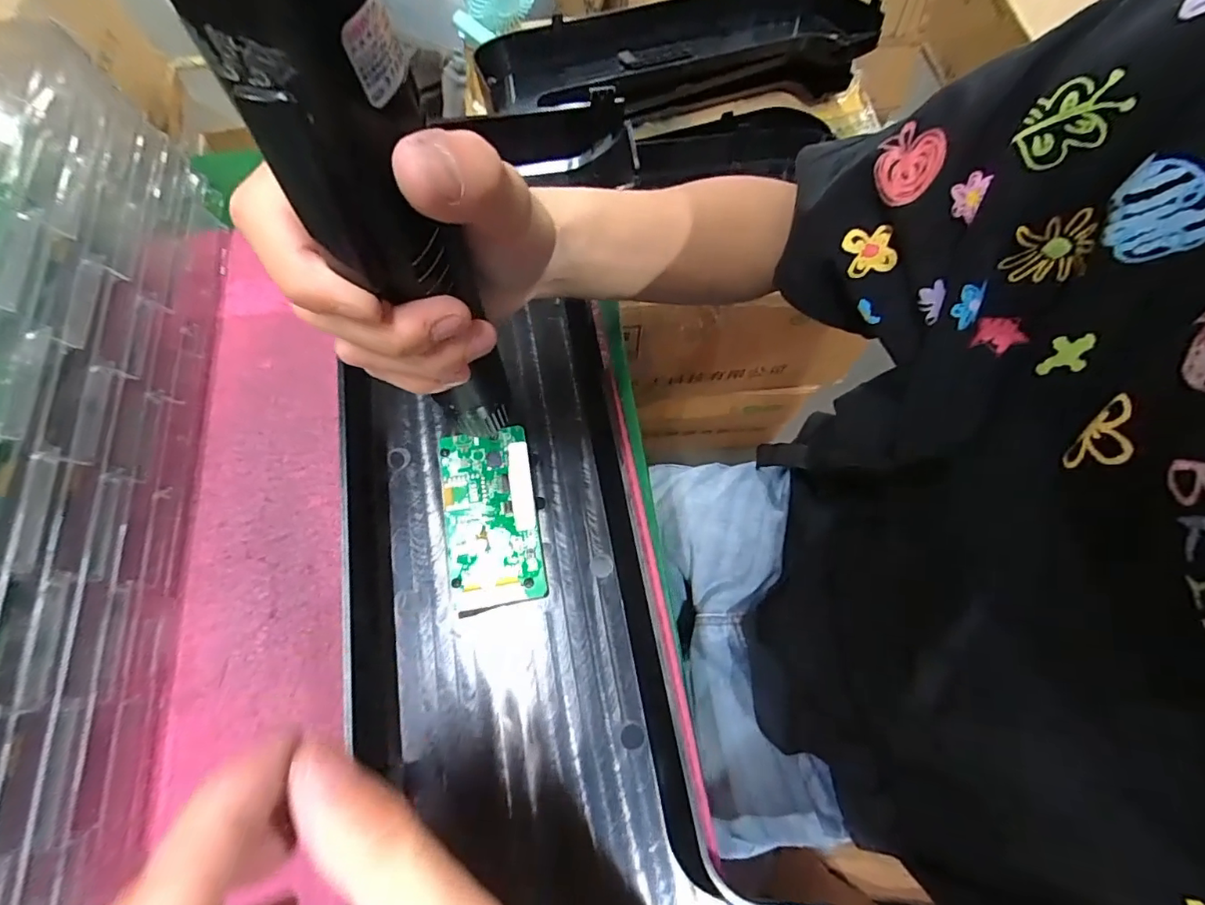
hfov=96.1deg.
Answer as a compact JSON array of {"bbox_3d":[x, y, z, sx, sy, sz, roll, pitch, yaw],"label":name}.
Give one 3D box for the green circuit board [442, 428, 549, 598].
[{"bbox_3d":[-0.060,0.032,0.291,0.047,0.010,0.092,-9,70,-4],"label":"green circuit board"}]

